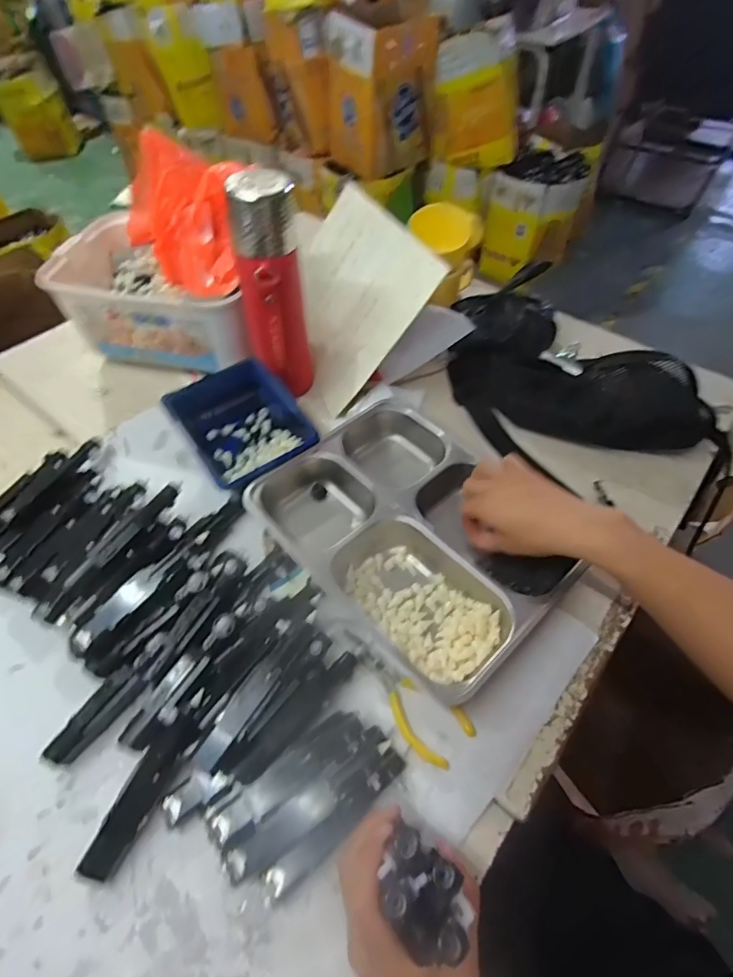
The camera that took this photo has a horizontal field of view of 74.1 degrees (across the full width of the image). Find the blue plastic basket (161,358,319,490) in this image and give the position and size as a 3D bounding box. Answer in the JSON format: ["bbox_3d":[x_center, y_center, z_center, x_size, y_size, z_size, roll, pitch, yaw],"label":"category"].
[{"bbox_3d":[-0.134,-0.067,0.534,0.114,0.056,0.145,-34,60,-22],"label":"blue plastic basket"}]

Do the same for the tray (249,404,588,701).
[{"bbox_3d":[0.044,0.041,0.474,0.205,0.052,0.274,-38,62,-24],"label":"tray"}]

